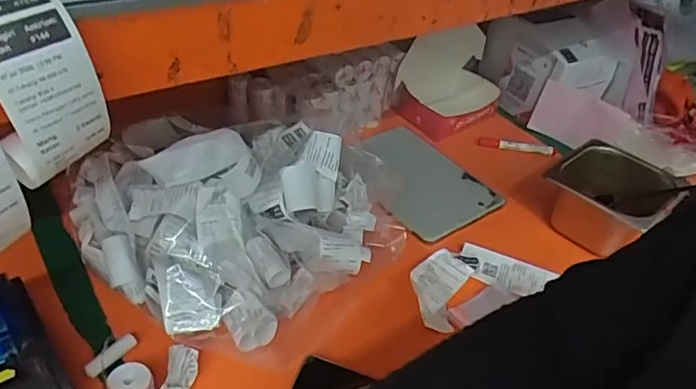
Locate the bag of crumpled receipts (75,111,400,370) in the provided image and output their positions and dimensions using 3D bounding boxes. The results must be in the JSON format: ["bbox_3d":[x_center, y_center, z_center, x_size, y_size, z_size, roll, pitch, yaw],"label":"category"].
[{"bbox_3d":[-0.138,0.014,0.670,0.316,0.176,0.307,33,44,27],"label":"bag of crumpled receipts"}]

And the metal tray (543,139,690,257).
[{"bbox_3d":[0.401,0.007,0.830,0.171,0.092,0.159,-23,48,-33],"label":"metal tray"}]

